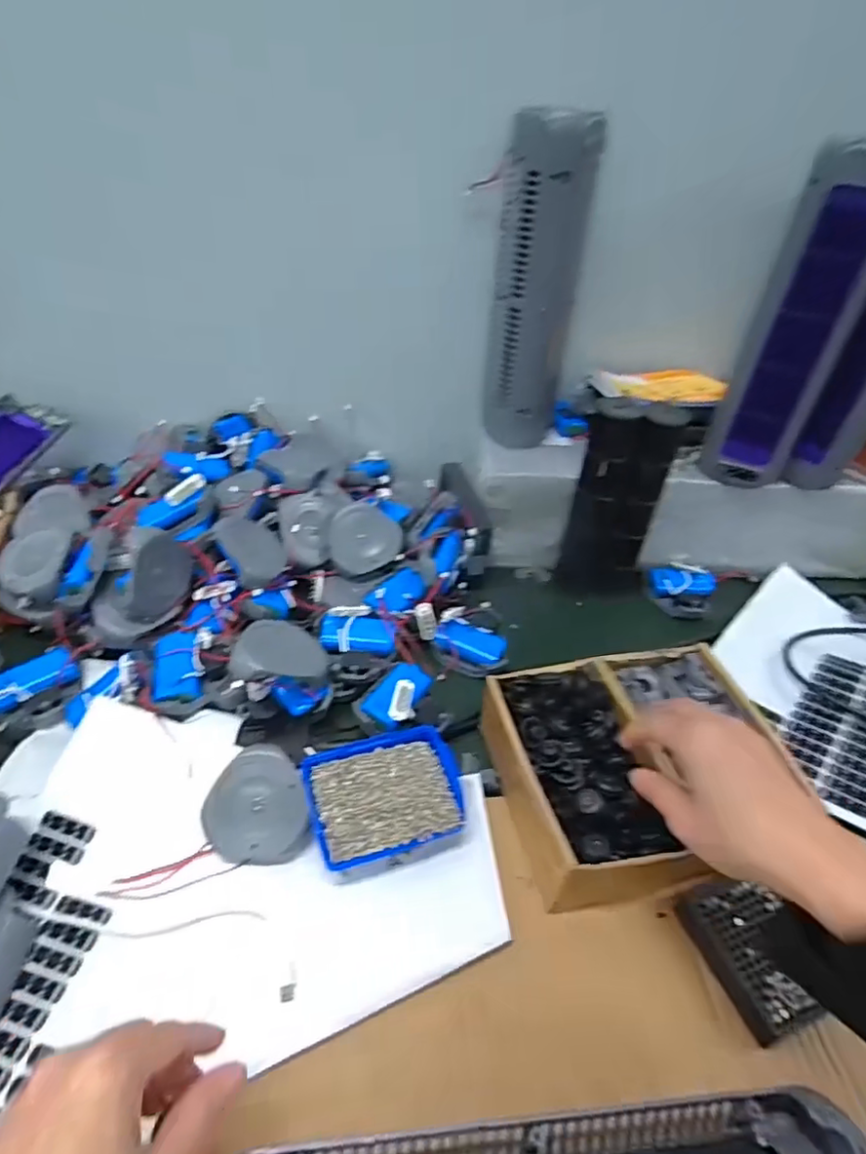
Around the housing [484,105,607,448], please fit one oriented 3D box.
[{"bbox_3d":[0.102,-0.281,0.612,0.088,0.291,0.058,10,40,5],"label":"housing"}]

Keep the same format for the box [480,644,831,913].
[{"bbox_3d":[0.158,0.149,0.481,0.204,0.071,0.170,-7,42,-15],"label":"box"}]

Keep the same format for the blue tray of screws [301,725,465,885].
[{"bbox_3d":[-0.037,0.170,0.467,0.110,0.041,0.089,-7,42,-15],"label":"blue tray of screws"}]

